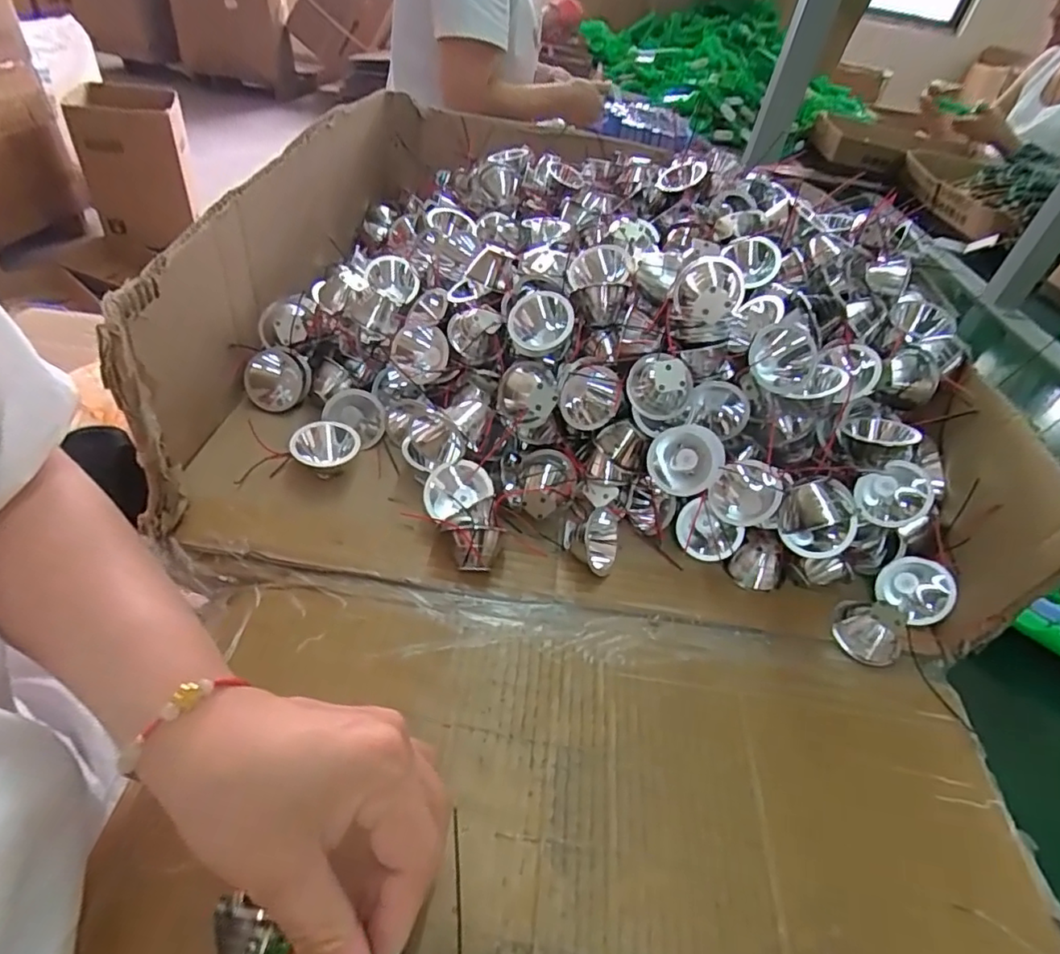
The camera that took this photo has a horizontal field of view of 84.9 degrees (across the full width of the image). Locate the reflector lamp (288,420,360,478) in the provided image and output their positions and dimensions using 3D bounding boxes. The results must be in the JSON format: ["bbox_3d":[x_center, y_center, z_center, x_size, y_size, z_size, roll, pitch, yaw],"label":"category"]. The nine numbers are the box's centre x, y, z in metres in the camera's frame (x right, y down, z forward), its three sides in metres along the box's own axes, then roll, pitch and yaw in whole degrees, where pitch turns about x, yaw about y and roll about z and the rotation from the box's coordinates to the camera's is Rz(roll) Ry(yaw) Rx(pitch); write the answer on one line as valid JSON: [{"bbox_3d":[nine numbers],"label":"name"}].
[{"bbox_3d":[-0.141,-0.017,0.405,0.042,0.033,0.035,1,42,-9],"label":"reflector lamp"}]

